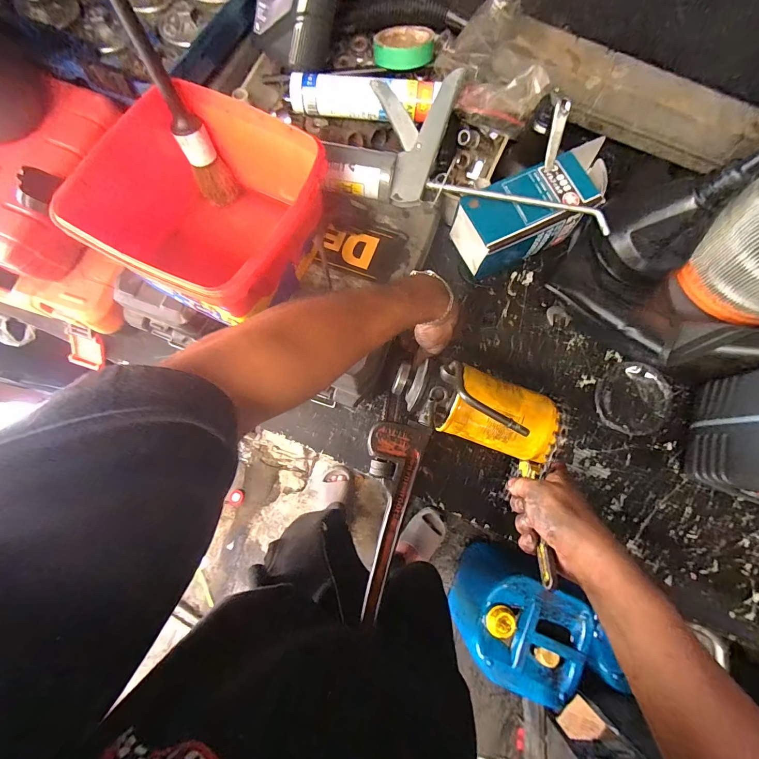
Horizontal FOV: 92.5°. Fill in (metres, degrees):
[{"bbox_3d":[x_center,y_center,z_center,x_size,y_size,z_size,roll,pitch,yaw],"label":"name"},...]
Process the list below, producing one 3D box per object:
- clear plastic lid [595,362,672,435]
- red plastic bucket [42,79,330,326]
[{"bbox_3d":[0.344,0.026,0.489,0.091,0.012,0.093,0,77,1],"label":"clear plastic lid"},{"bbox_3d":[-0.167,-0.170,0.410,0.192,0.163,0.190,21,78,5],"label":"red plastic bucket"}]

